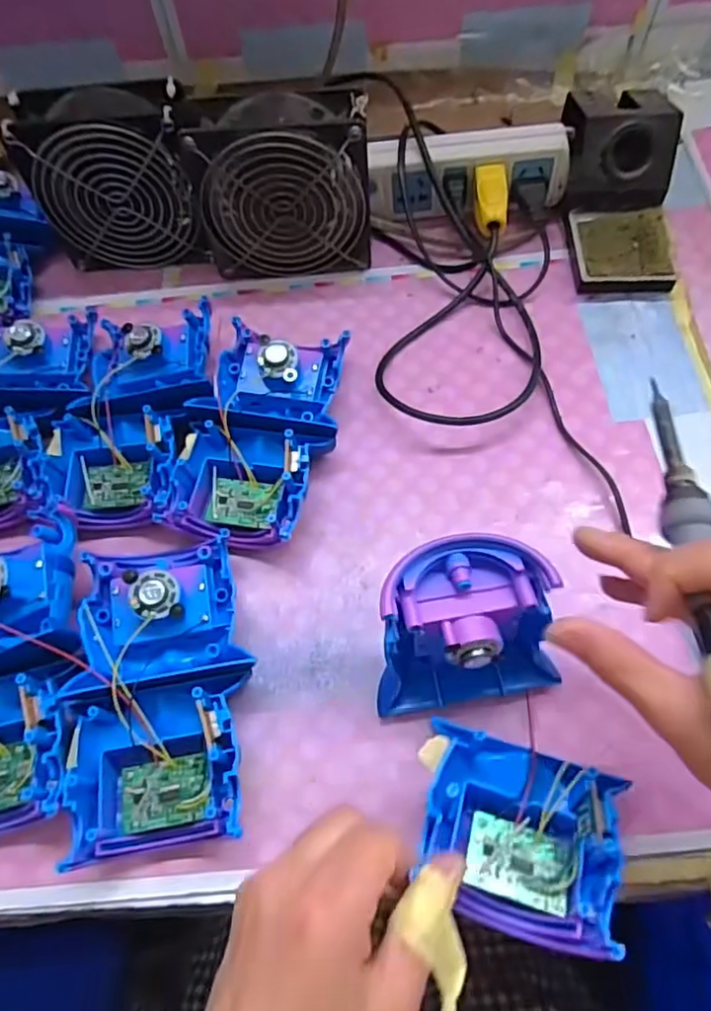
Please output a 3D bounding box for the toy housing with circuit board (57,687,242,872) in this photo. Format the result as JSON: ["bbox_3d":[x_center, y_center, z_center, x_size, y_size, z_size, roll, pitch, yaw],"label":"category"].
[{"bbox_3d":[-0.099,0.130,0.312,0.085,0.038,0.075,-11,62,-3],"label":"toy housing with circuit board"}]

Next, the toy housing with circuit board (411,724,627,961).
[{"bbox_3d":[0.074,0.145,0.280,0.084,0.040,0.078,10,52,22],"label":"toy housing with circuit board"}]

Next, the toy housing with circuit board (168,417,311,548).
[{"bbox_3d":[-0.068,-0.014,0.385,0.080,0.039,0.079,-1,62,2],"label":"toy housing with circuit board"}]

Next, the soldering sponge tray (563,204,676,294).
[{"bbox_3d":[0.198,-0.191,0.468,0.071,0.021,0.073,-3,62,1],"label":"soldering sponge tray"}]

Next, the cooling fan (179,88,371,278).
[{"bbox_3d":[-0.052,-0.226,0.446,0.124,0.115,0.048,-2,62,2],"label":"cooling fan"}]

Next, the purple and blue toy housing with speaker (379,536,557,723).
[{"bbox_3d":[0.053,0.061,0.315,0.086,0.080,0.061,-10,62,-2],"label":"purple and blue toy housing with speaker"}]

